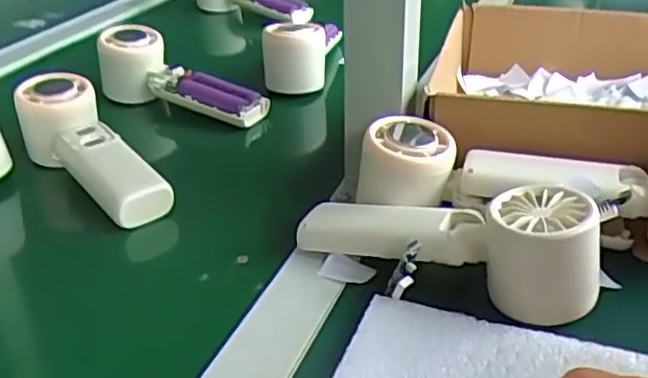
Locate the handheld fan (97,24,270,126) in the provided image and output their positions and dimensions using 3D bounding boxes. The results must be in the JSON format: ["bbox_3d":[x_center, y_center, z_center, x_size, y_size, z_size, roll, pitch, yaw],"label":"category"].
[{"bbox_3d":[-0.127,-0.102,0.617,0.158,0.059,0.043,12,34,24],"label":"handheld fan"}]

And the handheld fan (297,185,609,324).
[{"bbox_3d":[0.061,0.026,0.375,0.165,0.048,0.065,10,33,22],"label":"handheld fan"}]

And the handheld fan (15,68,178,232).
[{"bbox_3d":[-0.165,-0.023,0.505,0.050,0.051,0.163,-27,50,-34],"label":"handheld fan"}]

